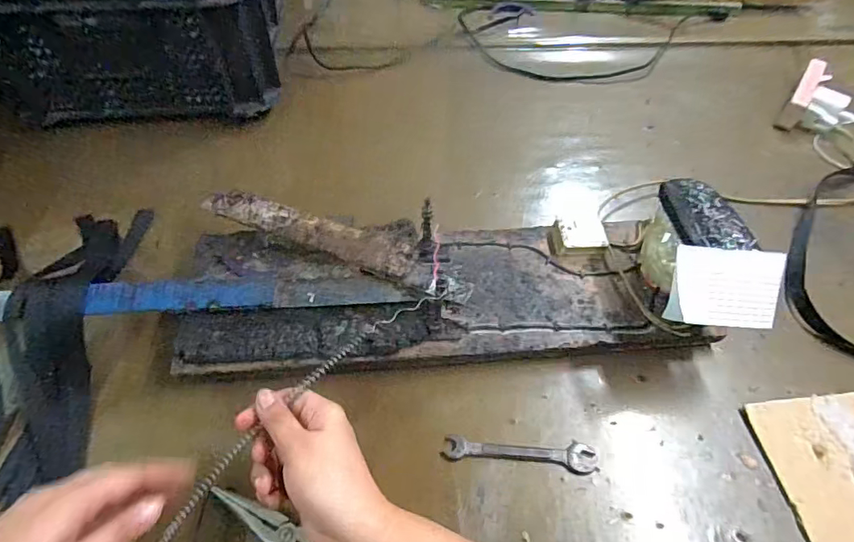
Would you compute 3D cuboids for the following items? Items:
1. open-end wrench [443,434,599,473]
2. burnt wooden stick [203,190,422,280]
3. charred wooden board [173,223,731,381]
[{"bbox_3d":[0.080,0.155,0.417,0.127,0.007,0.022,3,53,3],"label":"open-end wrench"},{"bbox_3d":[-0.111,-0.039,0.470,0.217,0.023,0.055,16,52,10],"label":"burnt wooden stick"},{"bbox_3d":[0.005,0.010,0.464,0.446,0.050,0.159,-3,55,-8],"label":"charred wooden board"}]

